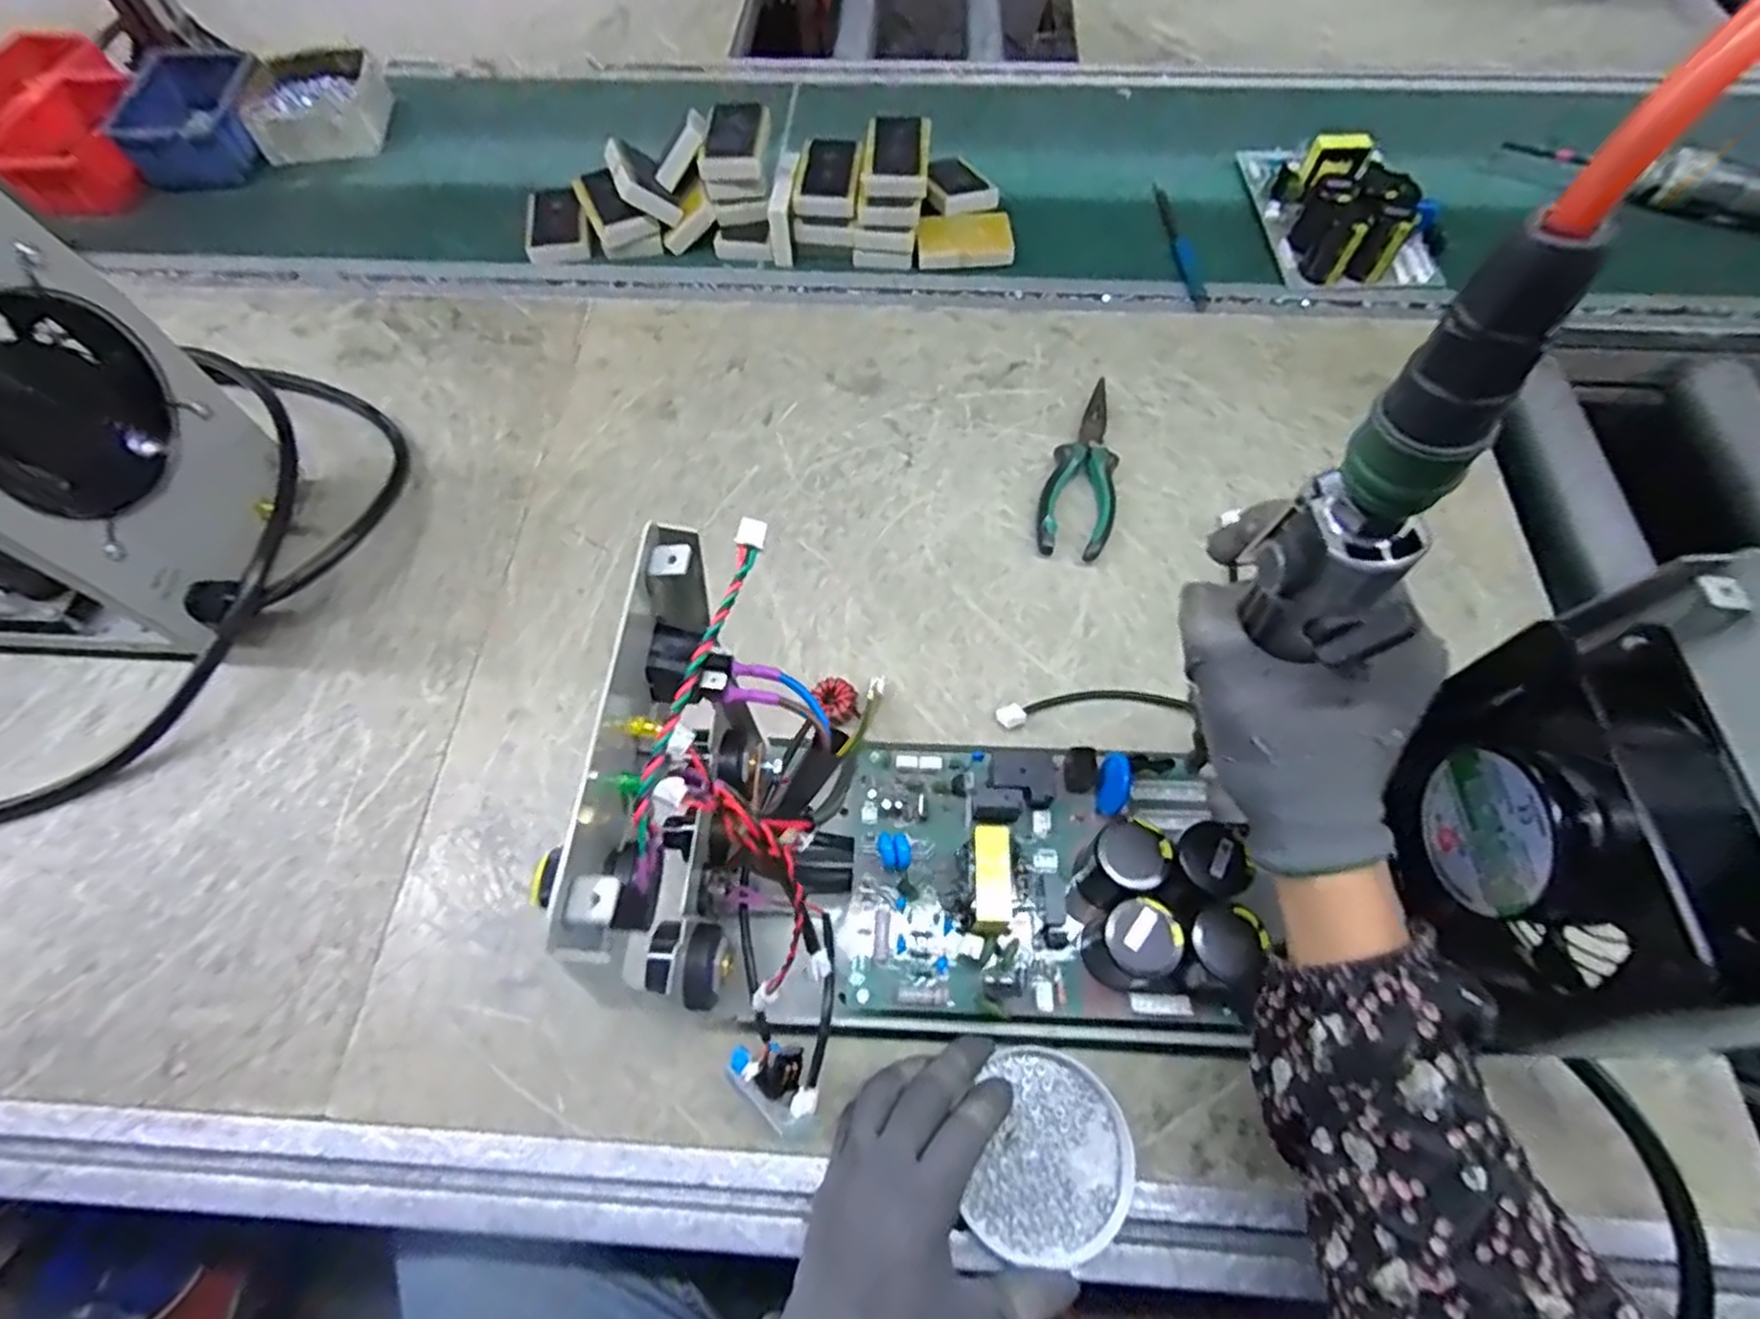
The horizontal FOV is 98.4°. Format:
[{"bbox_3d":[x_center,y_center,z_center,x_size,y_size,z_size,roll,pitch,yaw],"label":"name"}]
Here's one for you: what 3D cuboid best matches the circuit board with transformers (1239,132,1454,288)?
[{"bbox_3d":[0.403,-0.402,0.653,0.128,0.052,0.180,-3,63,0],"label":"circuit board with transformers"}]

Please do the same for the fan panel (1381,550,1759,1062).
[{"bbox_3d":[0.248,0.059,0.270,0.052,0.151,0.146,3,63,3],"label":"fan panel"}]

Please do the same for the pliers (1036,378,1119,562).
[{"bbox_3d":[0.146,-0.140,0.550,0.049,0.021,0.151,11,64,7],"label":"pliers"}]

